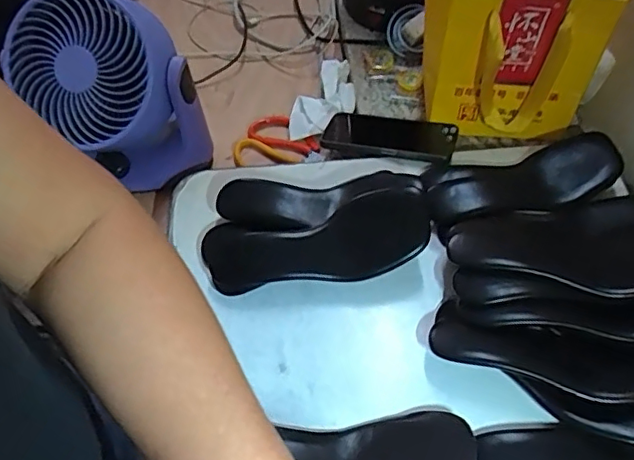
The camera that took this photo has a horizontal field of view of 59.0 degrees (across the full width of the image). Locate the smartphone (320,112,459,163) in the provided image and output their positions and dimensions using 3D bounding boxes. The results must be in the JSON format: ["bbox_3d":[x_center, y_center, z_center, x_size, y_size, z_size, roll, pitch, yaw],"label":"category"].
[{"bbox_3d":[0.086,-0.115,0.693,0.163,0.013,0.078,11,41,19],"label":"smartphone"}]

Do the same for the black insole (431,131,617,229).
[{"bbox_3d":[0.226,-0.053,0.610,0.209,0.032,0.085,-20,54,-12],"label":"black insole"}]

